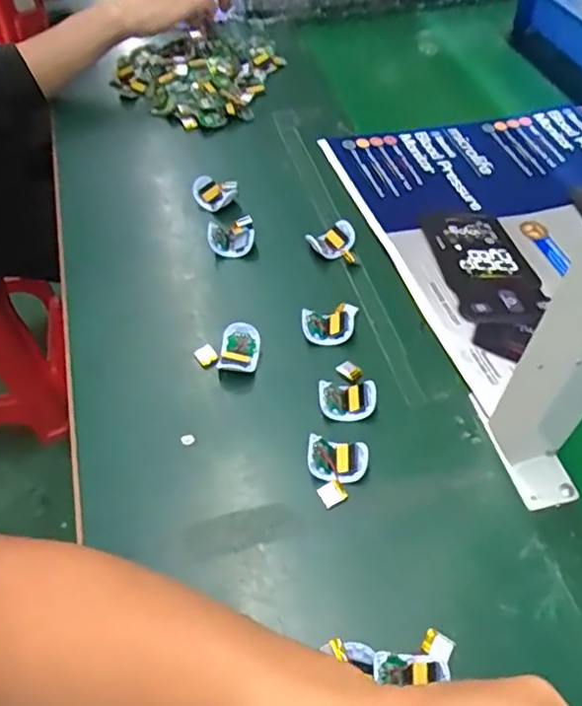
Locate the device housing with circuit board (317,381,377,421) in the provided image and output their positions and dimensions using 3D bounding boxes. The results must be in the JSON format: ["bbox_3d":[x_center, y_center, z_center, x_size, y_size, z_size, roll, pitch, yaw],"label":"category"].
[{"bbox_3d":[0.043,0.036,0.468,0.042,0.021,0.029,-3,53,-1],"label":"device housing with circuit board"}]

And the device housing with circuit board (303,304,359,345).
[{"bbox_3d":[0.032,-0.025,0.515,0.045,0.021,0.036,-2,53,0],"label":"device housing with circuit board"}]

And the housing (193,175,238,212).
[{"bbox_3d":[-0.076,-0.163,0.626,0.044,0.020,0.038,-11,54,-7],"label":"housing"}]

